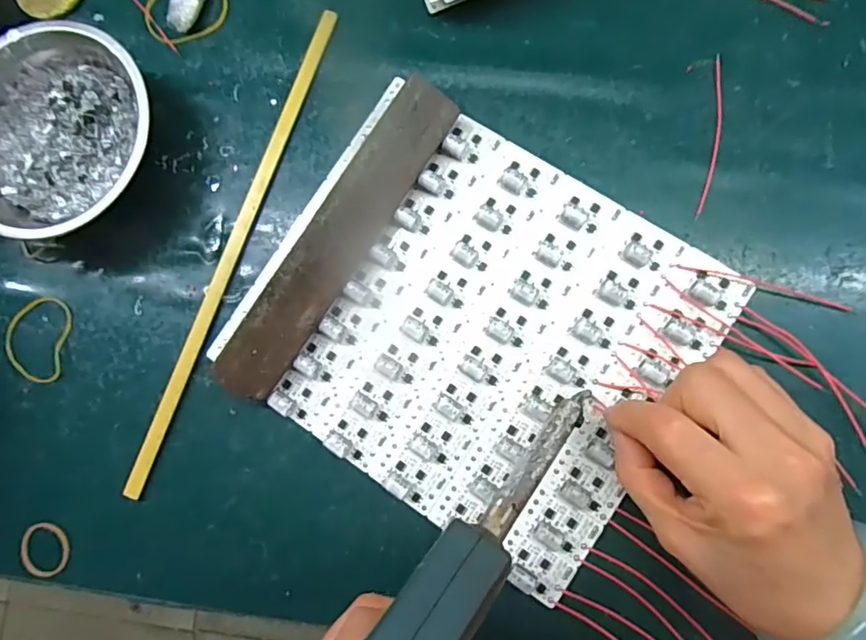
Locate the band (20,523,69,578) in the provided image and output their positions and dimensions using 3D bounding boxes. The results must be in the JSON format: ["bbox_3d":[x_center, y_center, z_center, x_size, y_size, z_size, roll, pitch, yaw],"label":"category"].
[{"bbox_3d":[-0.227,0.134,0.311,0.032,0.004,0.028,36,89,9],"label":"band"}]

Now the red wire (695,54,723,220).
[{"bbox_3d":[0.158,-0.103,0.300,0.008,0.004,0.096,9,85,8],"label":"red wire"}]

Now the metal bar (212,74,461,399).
[{"bbox_3d":[-0.052,-0.044,0.295,0.036,0.007,0.197,35,88,-22],"label":"metal bar"}]

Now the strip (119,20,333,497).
[{"bbox_3d":[-0.119,-0.045,0.320,0.012,0.009,0.310,19,87,9],"label":"strip"}]

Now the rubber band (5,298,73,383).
[{"bbox_3d":[-0.246,0.011,0.328,0.042,0.004,0.052,8,85,8],"label":"rubber band"}]

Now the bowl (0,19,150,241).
[{"bbox_3d":[-0.223,-0.109,0.322,0.120,0.040,0.123,-1,84,7],"label":"bowl"}]

